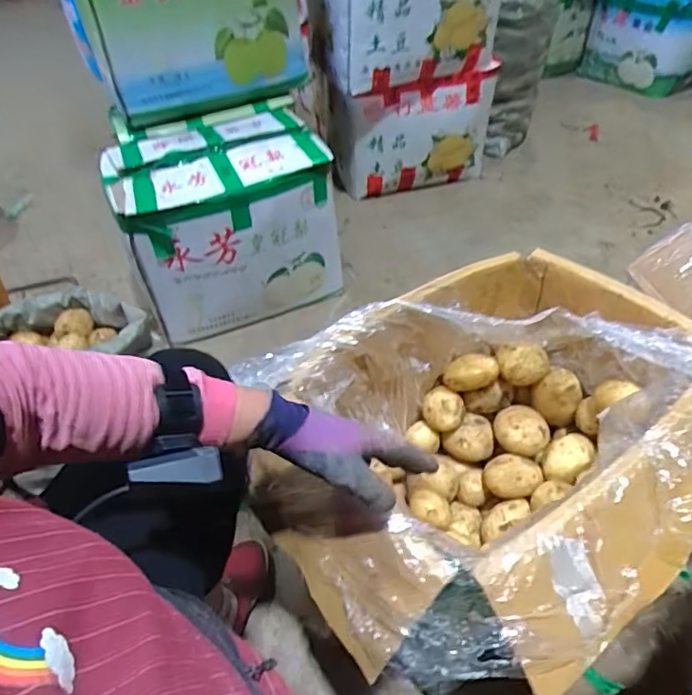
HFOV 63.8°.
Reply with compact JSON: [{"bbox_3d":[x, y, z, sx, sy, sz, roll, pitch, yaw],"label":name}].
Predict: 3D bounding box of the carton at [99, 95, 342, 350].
[{"bbox_3d":[-0.289,-0.320,1.361,0.449,0.361,0.434,-17,45,-14],"label":"carton"}]

